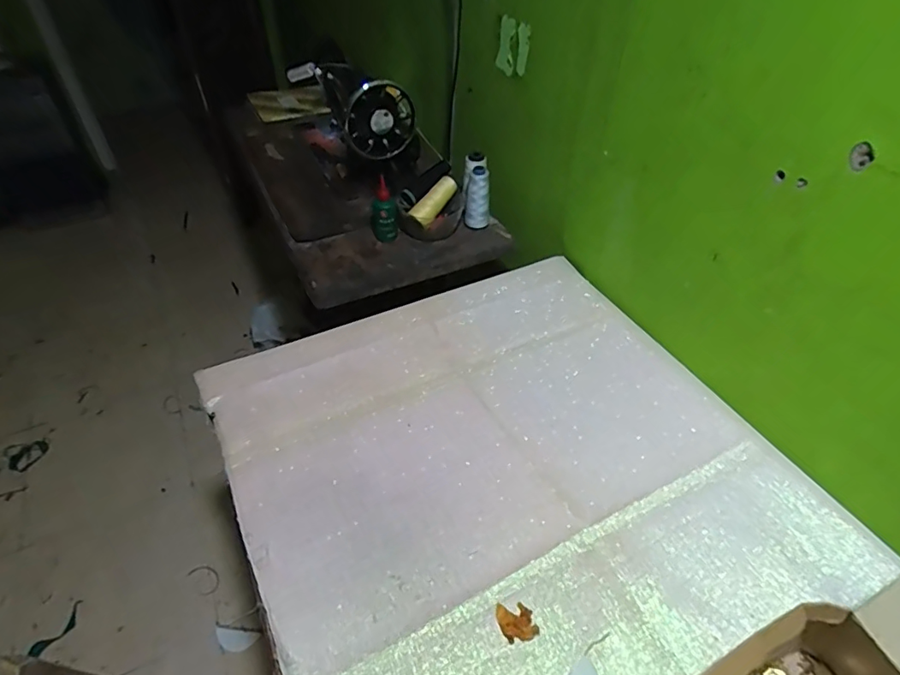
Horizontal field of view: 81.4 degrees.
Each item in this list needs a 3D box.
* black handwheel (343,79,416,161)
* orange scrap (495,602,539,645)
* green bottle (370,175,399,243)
[{"bbox_3d":[-0.125,-0.388,0.938,0.131,0.130,0.027,-18,47,-19],"label":"black handwheel"},{"bbox_3d":[0.064,0.274,0.504,0.036,0.004,0.034,-7,45,-6],"label":"orange scrap"},{"bbox_3d":[-0.120,-0.227,0.940,0.047,0.115,0.034,-15,46,-14],"label":"green bottle"}]

